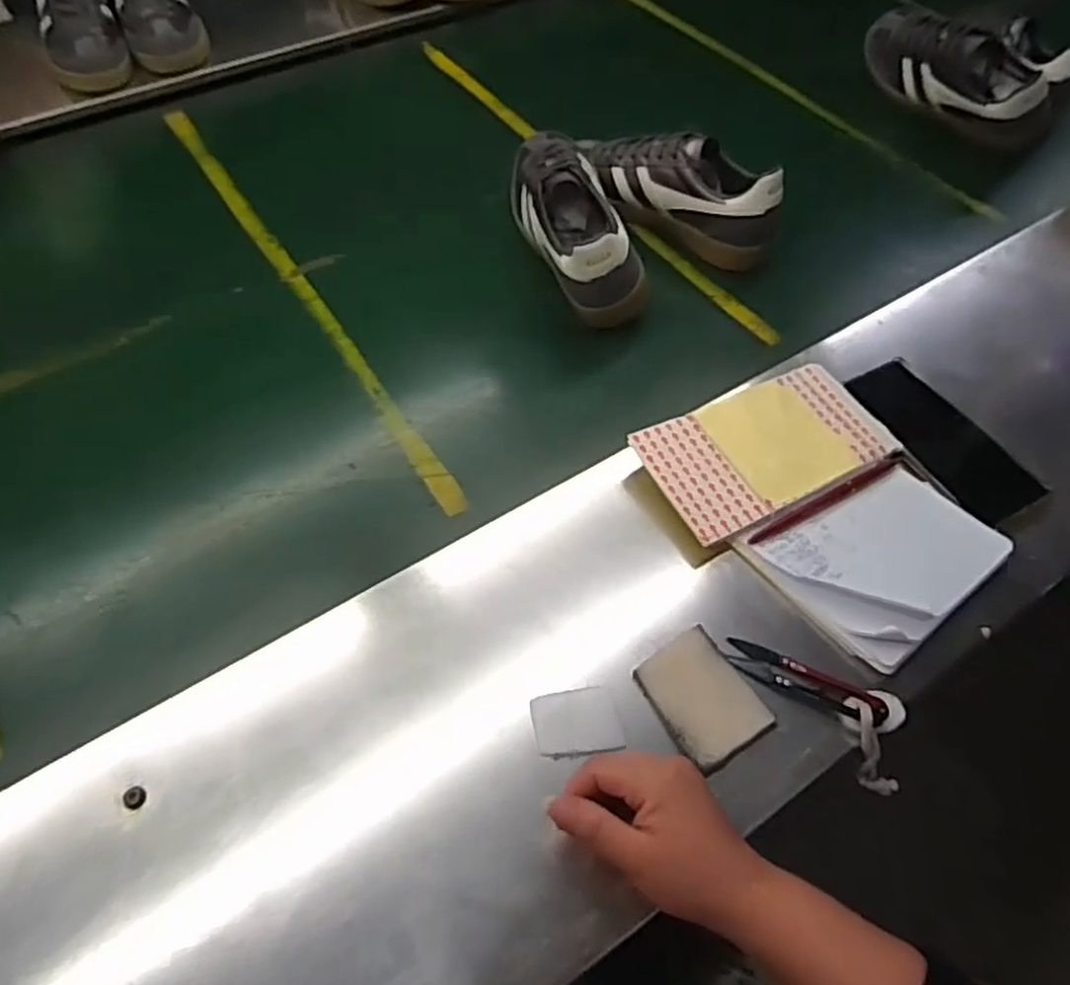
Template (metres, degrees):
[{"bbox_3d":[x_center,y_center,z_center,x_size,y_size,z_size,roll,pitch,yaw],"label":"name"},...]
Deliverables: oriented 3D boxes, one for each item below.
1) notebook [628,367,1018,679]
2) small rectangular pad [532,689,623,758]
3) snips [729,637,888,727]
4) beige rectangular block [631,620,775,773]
[{"bbox_3d":[0.212,0.003,0.544,0.181,0.025,0.227,-33,63,-20],"label":"notebook"},{"bbox_3d":[0.026,0.143,0.455,0.052,0.008,0.039,-7,57,-5],"label":"small rectangular pad"},{"bbox_3d":[0.176,0.119,0.474,0.100,0.010,0.025,21,59,12],"label":"snips"},{"bbox_3d":[0.106,0.131,0.467,0.060,0.011,0.078,-28,62,-18],"label":"beige rectangular block"}]

